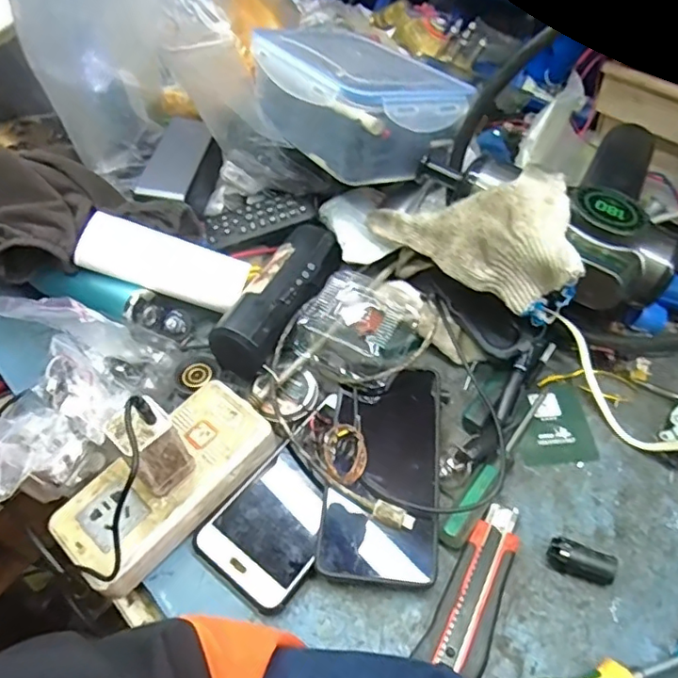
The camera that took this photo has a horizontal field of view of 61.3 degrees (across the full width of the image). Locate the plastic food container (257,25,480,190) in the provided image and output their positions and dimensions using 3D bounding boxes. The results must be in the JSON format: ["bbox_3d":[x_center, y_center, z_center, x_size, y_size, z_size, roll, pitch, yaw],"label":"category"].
[{"bbox_3d":[0.011,-0.220,0.506,0.125,0.079,0.191,-24,53,-16],"label":"plastic food container"}]

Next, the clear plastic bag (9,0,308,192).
[{"bbox_3d":[-0.158,-0.312,0.522,0.204,0.239,0.249,-8,50,-3],"label":"clear plastic bag"}]

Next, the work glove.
[{"bbox_3d":[0.096,-0.076,0.432,0.142,0.063,0.097,1,51,4],"label":"work glove"}]

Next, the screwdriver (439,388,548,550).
[{"bbox_3d":[0.115,0.085,0.405,0.017,0.021,0.144,29,58,24],"label":"screwdriver"}]

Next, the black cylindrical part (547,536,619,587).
[{"bbox_3d":[0.153,0.141,0.362,0.039,0.019,0.016,17,54,17],"label":"black cylindrical part"}]

